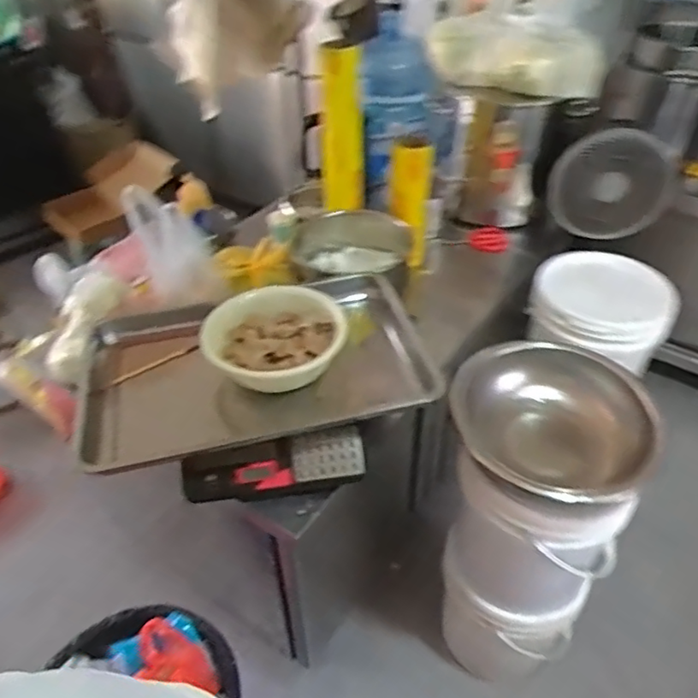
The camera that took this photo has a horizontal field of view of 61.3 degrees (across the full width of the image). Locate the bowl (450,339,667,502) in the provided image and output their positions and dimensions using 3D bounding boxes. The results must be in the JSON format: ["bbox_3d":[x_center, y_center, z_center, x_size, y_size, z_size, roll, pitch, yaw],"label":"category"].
[{"bbox_3d":[0.370,0.157,1.099,0.377,0.166,0.306,21,46,22],"label":"bowl"}]

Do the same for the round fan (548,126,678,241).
[{"bbox_3d":[0.690,-0.425,1.562,0.307,0.316,0.079,3,42,4],"label":"round fan"}]

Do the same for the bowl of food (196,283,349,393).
[{"bbox_3d":[-0.125,-0.026,1.061,0.231,0.083,0.215,0,42,0],"label":"bowl of food"}]

